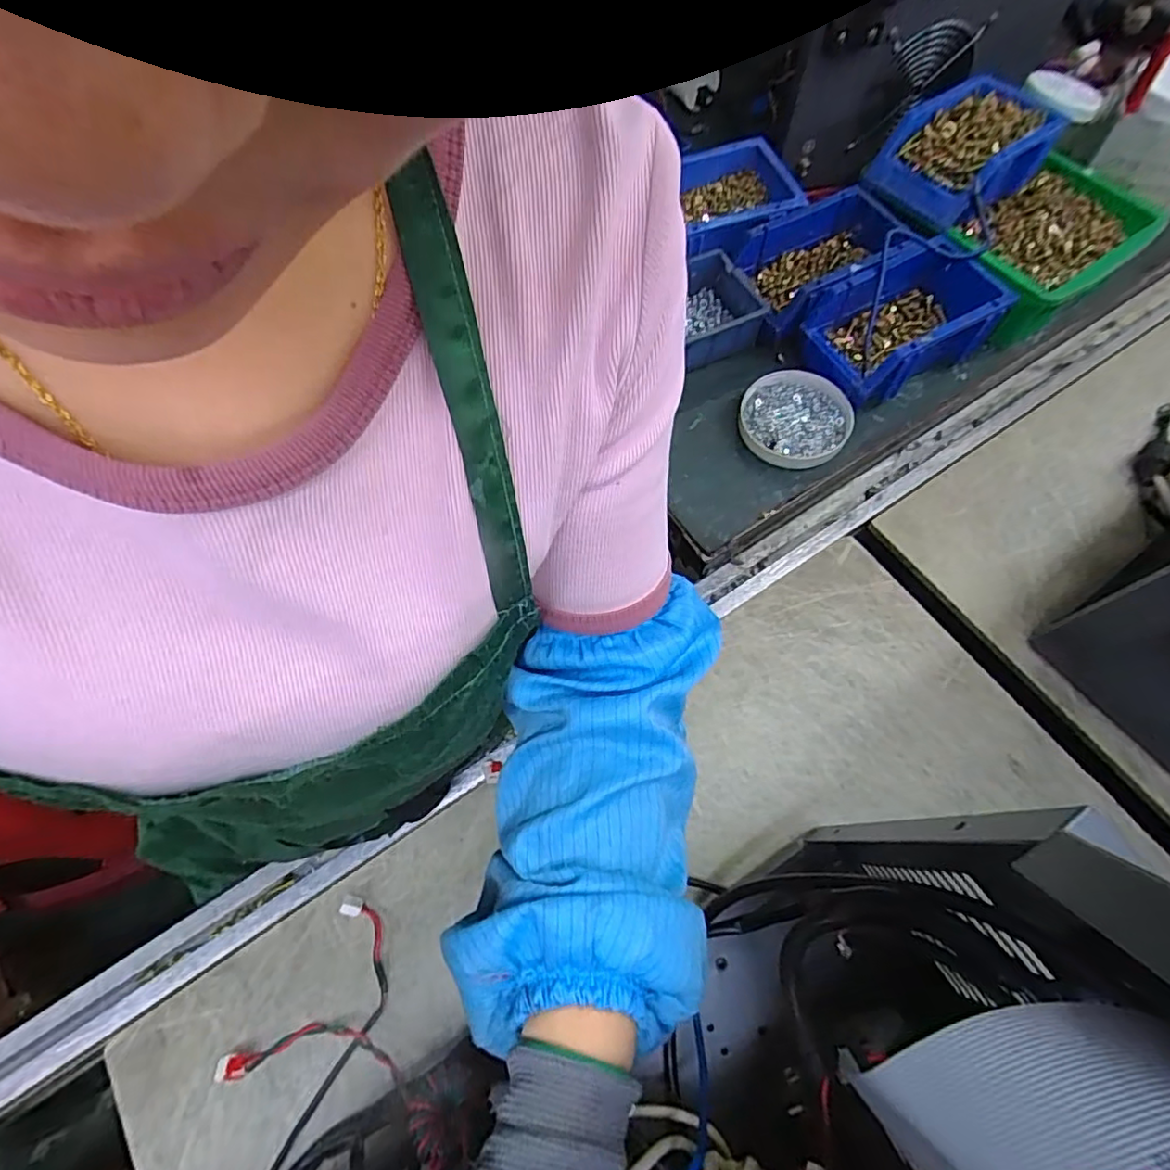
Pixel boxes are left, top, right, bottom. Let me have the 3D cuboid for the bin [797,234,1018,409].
[{"bbox_3d":[0.299,-0.249,0.567,0.164,0.059,0.105,-24,67,-8],"label":"bin"}]

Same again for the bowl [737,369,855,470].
[{"bbox_3d":[0.202,-0.162,0.574,0.099,0.025,0.099,-1,66,2],"label":"bowl"}]

